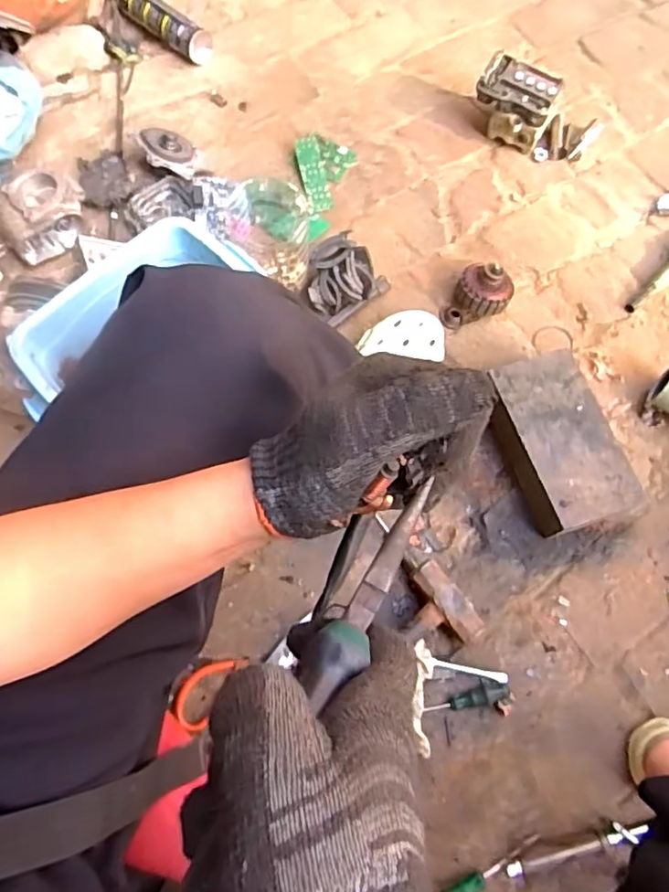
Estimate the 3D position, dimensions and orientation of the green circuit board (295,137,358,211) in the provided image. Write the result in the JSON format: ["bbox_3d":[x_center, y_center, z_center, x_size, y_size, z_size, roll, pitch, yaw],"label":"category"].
[{"bbox_3d":[-0.009,-0.433,0.933,0.089,0.013,0.141,-12,72,-4],"label":"green circuit board"}]

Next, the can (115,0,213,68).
[{"bbox_3d":[-0.309,-0.749,1.044,0.240,0.048,0.051,38,75,12],"label":"can"}]

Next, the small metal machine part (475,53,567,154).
[{"bbox_3d":[0.277,-0.524,0.917,0.121,0.092,0.078,26,73,8],"label":"small metal machine part"}]

